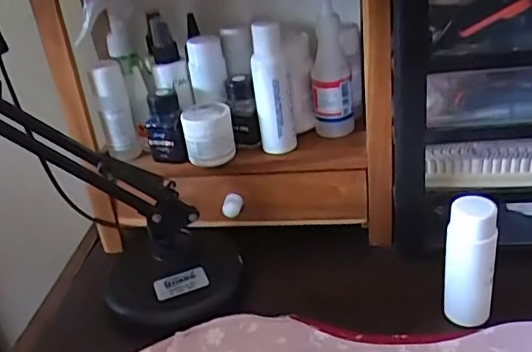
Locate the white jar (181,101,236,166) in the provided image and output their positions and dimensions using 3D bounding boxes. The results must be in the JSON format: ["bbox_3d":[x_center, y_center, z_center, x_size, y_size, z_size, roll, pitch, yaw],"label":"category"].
[{"bbox_3d":[-0.058,-0.042,0.568,0.050,0.054,0.056,-9,28,-3],"label":"white jar"}]

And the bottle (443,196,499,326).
[{"bbox_3d":[0.172,0.073,0.473,0.037,0.114,0.032,2,30,17],"label":"bottle"}]

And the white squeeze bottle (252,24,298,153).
[{"bbox_3d":[0.007,-0.086,0.548,0.036,0.129,0.030,-6,28,2],"label":"white squeeze bottle"}]

